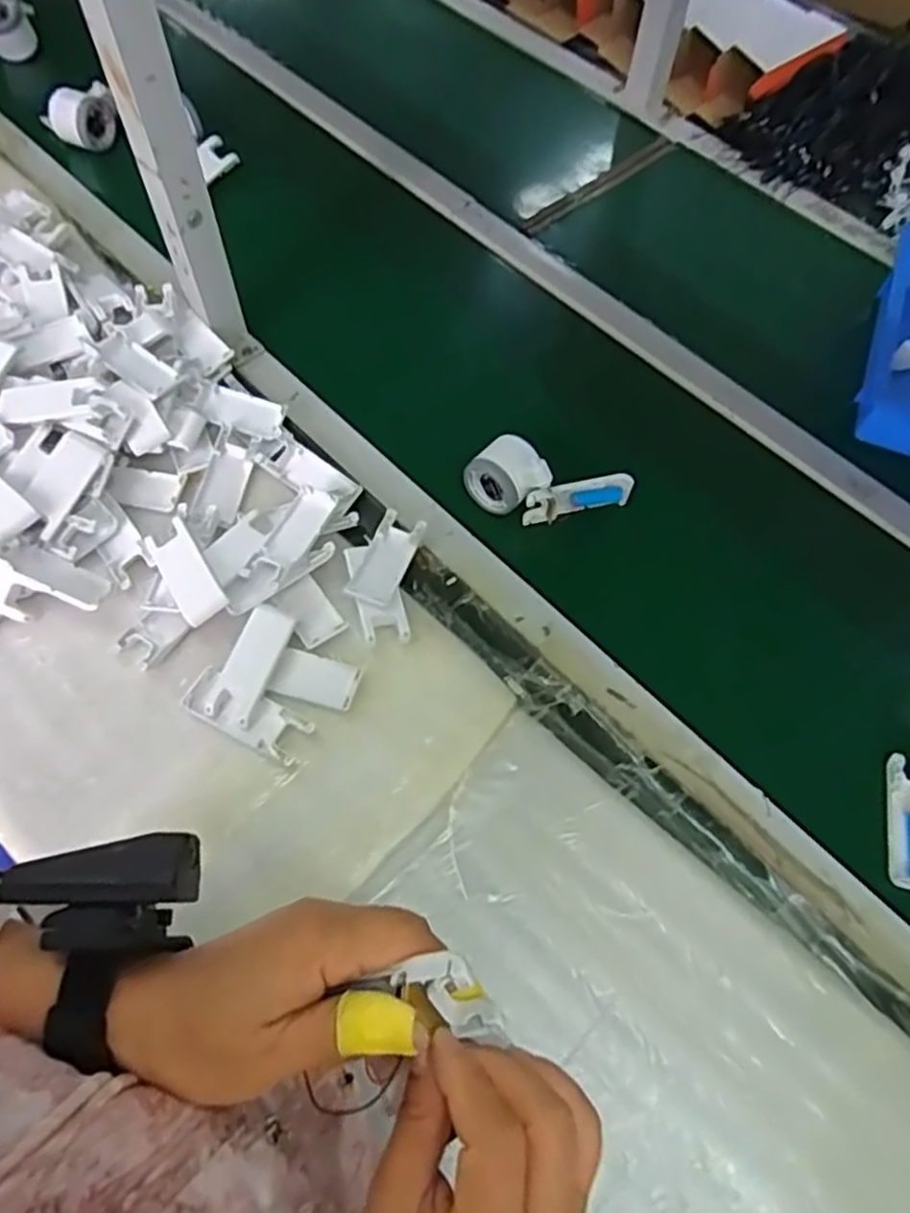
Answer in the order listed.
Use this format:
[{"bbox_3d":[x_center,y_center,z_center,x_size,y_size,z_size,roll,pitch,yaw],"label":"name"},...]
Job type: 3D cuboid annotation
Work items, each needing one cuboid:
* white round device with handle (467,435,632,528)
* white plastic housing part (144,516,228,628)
[{"bbox_3d":[0.088,-0.114,0.680,0.151,0.059,0.055,12,64,4],"label":"white round device with handle"},{"bbox_3d":[-0.231,-0.028,0.628,0.038,0.014,0.101,-30,69,-15],"label":"white plastic housing part"}]

